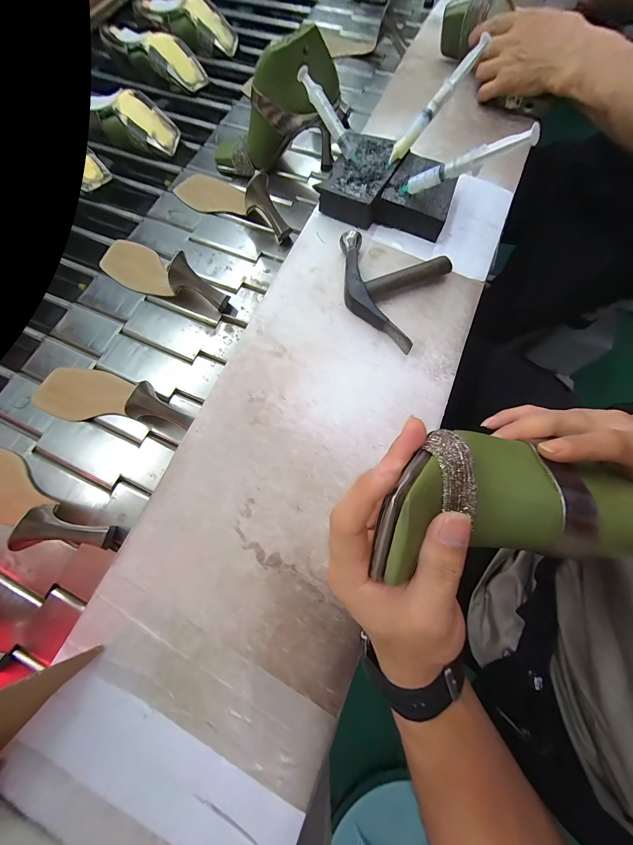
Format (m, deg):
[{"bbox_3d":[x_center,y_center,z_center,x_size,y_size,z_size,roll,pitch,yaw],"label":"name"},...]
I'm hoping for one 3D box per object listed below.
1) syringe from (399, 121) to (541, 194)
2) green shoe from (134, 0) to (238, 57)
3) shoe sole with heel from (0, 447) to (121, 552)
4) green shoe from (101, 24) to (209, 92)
[{"bbox_3d":[0.154,-0.277,0.320,0.149,0.022,0.013,22,69,49],"label":"syringe"},{"bbox_3d":[-0.282,-0.863,0.634,0.224,0.063,0.062,13,72,6],"label":"green shoe"},{"bbox_3d":[-0.346,0.087,0.324,0.248,0.072,0.074,23,74,9],"label":"shoe sole with heel"},{"bbox_3d":[-0.323,-0.729,0.590,0.211,0.071,0.071,24,75,10],"label":"green shoe"}]

